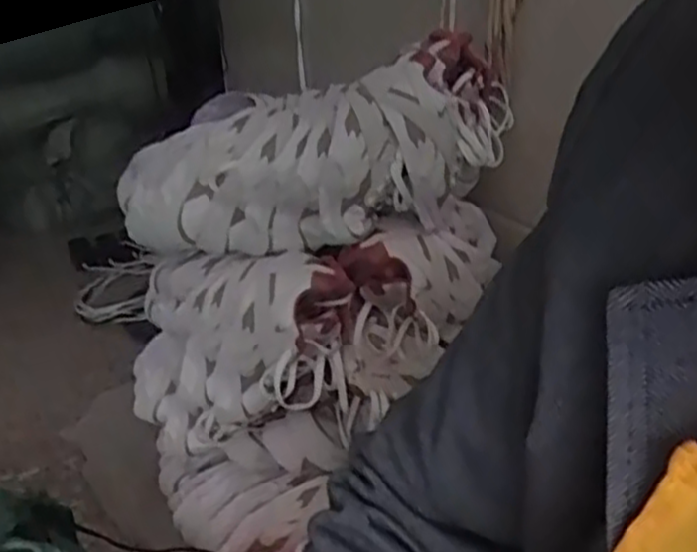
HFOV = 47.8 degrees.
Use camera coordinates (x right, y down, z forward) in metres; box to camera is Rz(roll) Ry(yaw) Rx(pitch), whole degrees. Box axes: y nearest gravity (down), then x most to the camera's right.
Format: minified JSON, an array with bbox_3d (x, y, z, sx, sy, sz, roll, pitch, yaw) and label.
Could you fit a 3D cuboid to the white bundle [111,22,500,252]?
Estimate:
[{"bbox_3d":[-0.026,-0.114,0.784,0.396,0.160,0.125,-18,21,0],"label":"white bundle"}]

